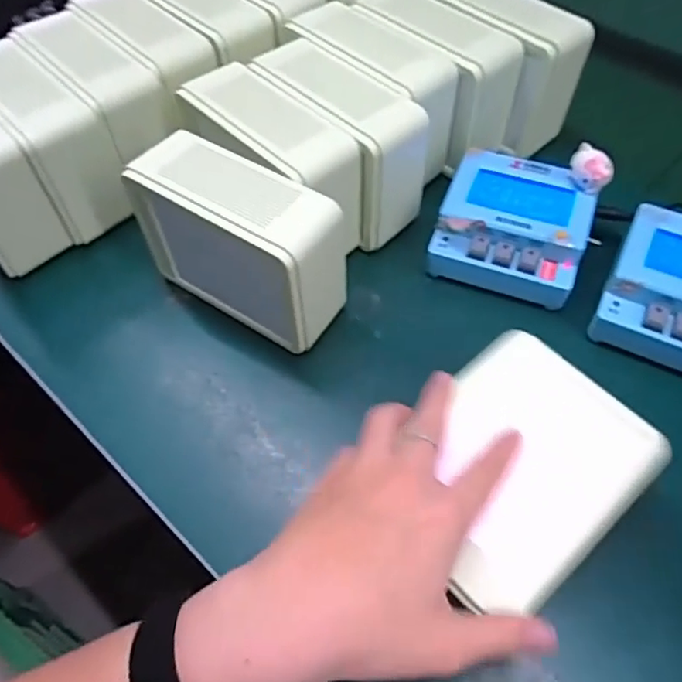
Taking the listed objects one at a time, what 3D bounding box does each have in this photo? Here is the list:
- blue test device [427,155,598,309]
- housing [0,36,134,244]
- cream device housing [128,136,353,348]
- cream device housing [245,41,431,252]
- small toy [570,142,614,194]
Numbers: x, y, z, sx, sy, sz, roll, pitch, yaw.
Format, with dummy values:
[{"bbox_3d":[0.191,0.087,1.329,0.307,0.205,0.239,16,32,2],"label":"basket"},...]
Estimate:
[{"bbox_3d":[0.126,-0.084,0.428,0.101,0.043,0.097,17,58,12],"label":"blue test device"},{"bbox_3d":[-0.227,-0.151,0.445,0.052,0.095,0.129,-38,63,-22],"label":"housing"},{"bbox_3d":[-0.065,-0.065,0.394,0.139,0.099,0.062,28,61,19],"label":"cream device housing"},{"bbox_3d":[-0.001,-0.152,0.442,0.062,0.095,0.136,-39,63,-23],"label":"cream device housing"},{"bbox_3d":[0.176,-0.119,0.413,0.029,0.030,0.021,23,59,16],"label":"small toy"}]

